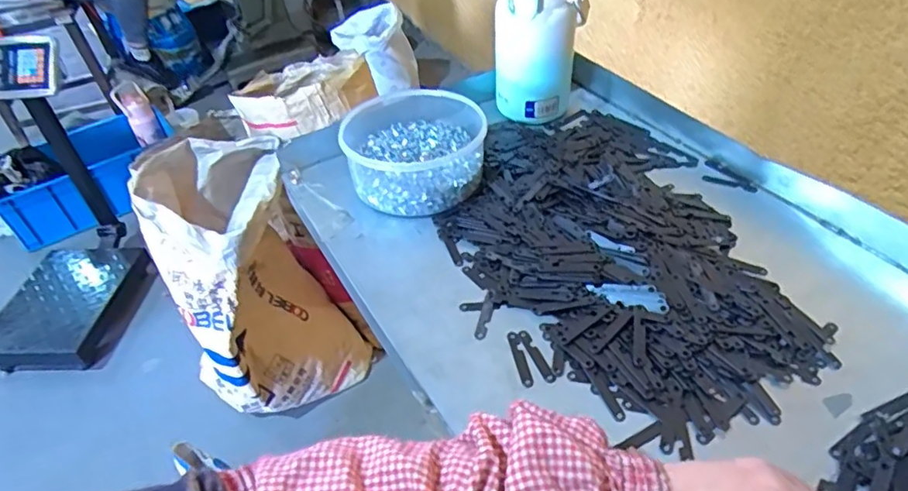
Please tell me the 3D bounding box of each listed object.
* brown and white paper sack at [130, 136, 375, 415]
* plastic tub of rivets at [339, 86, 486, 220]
[{"bbox_3d":[-0.437,0.071,1.315,0.338,0.538,0.383,-20,44,-14],"label":"brown and white paper sack"},{"bbox_3d":[-0.041,-0.107,0.633,0.149,0.061,0.166,-7,42,0],"label":"plastic tub of rivets"}]

